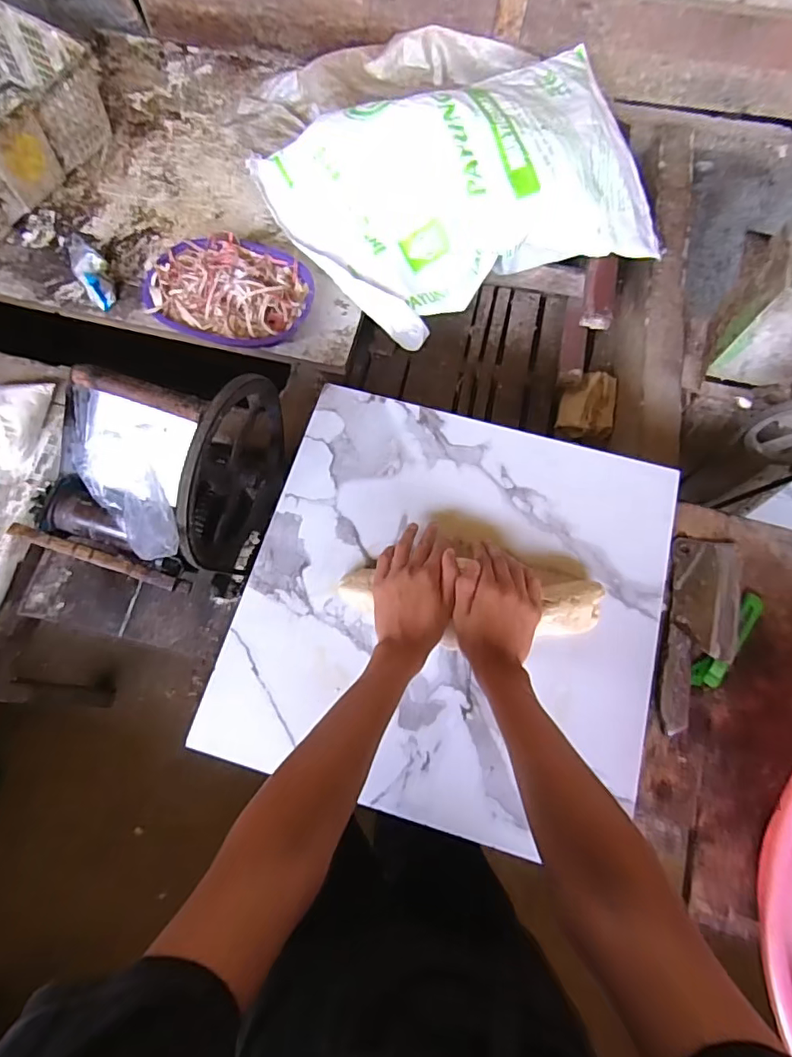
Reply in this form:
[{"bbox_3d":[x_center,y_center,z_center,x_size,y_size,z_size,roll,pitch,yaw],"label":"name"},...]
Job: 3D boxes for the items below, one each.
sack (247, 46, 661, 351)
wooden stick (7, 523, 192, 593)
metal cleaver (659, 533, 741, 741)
[{"bbox_3d":[0.136,-0.626,0.979,0.682,0.189,0.411,-24,74,-10],"label":"sack"},{"bbox_3d":[-0.370,0.037,0.659,0.235,0.022,0.018,18,72,4],"label":"wooden stick"},{"bbox_3d":[0.373,0.124,0.642,0.083,0.026,0.243,15,71,3],"label":"metal cleaver"}]

